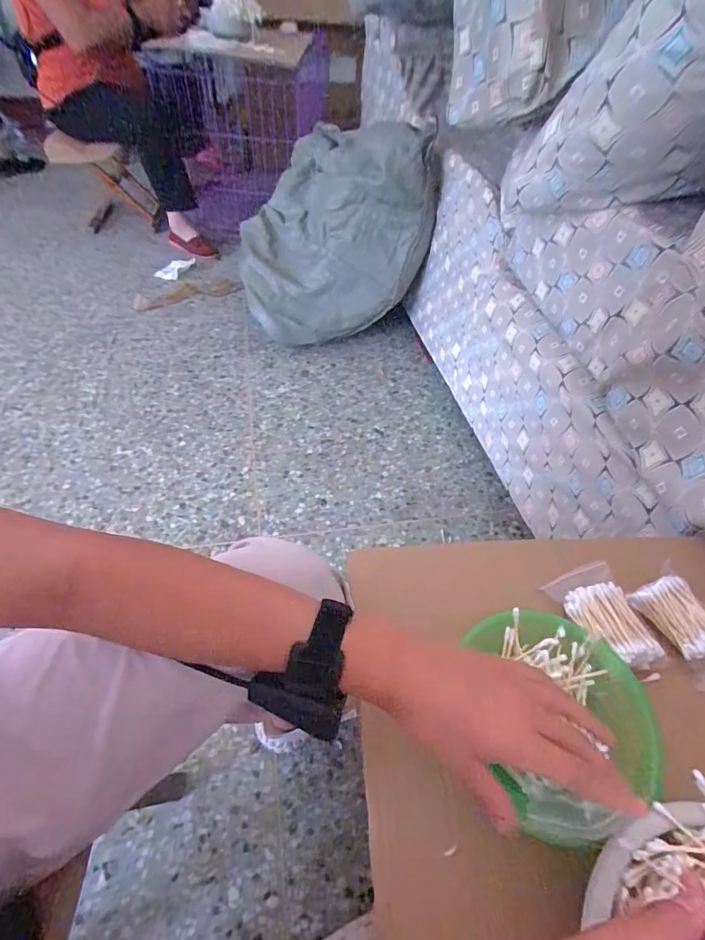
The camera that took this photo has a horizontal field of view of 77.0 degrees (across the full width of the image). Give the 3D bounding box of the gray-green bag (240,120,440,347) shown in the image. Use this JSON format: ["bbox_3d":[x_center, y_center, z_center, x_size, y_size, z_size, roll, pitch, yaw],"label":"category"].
[{"bbox_3d":[-0.077,-0.702,1.313,0.500,0.514,0.452,-8,52,-11],"label":"gray-green bag"}]

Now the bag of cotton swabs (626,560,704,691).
[{"bbox_3d":[0.328,0.148,0.428,0.063,0.044,0.102,-22,56,-21],"label":"bag of cotton swabs"}]

